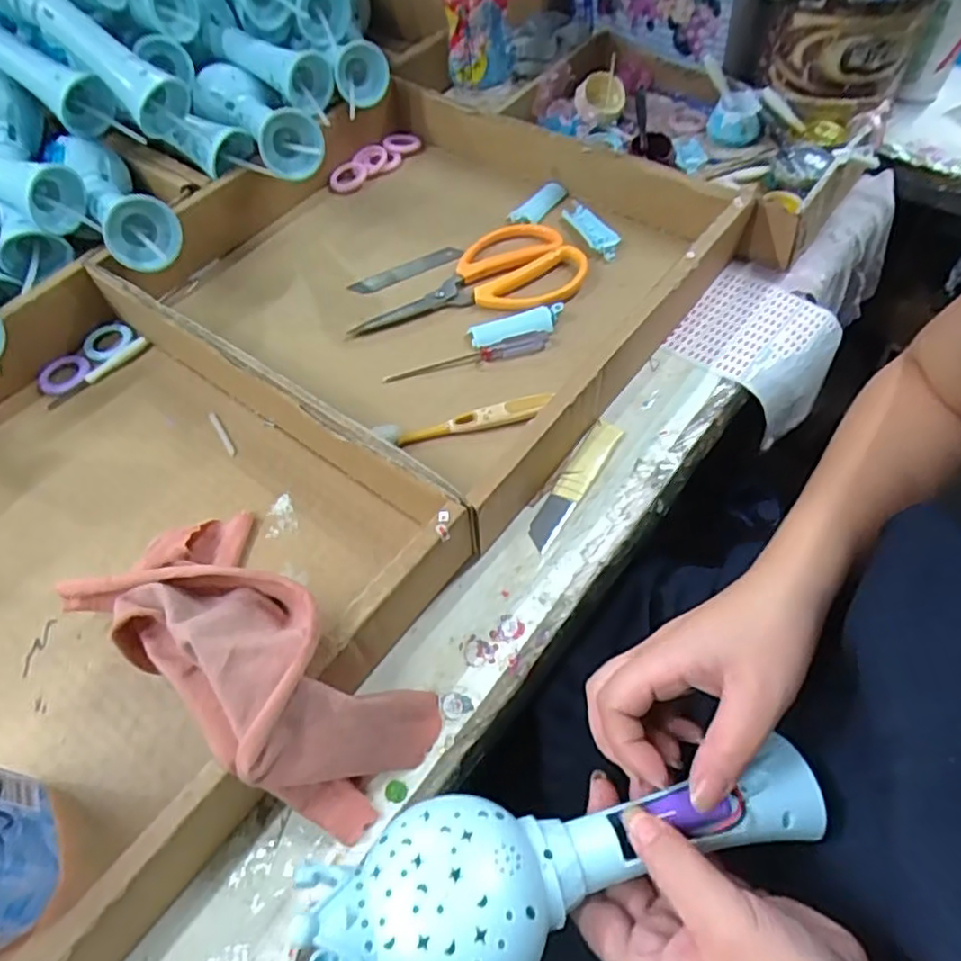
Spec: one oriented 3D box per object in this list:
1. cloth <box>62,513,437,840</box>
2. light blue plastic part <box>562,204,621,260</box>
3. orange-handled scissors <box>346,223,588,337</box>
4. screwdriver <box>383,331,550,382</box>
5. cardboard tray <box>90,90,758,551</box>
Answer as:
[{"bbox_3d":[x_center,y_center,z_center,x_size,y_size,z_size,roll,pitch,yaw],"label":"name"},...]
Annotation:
[{"bbox_3d":[-0.116,0.075,0.328,0.195,0.071,0.095,31,64,20],"label":"cloth"},{"bbox_3d":[0.093,-0.213,0.544,0.016,0.012,0.076,-22,59,-12],"label":"light blue plastic part"},{"bbox_3d":[-0.013,-0.166,0.521,0.187,0.011,0.097,-11,57,-5],"label":"orange-handled scissors"},{"bbox_3d":[-0.010,-0.089,0.471,0.121,0.010,0.010,-13,58,-6],"label":"screwdriver"},{"bbox_3d":[-0.040,-0.178,0.508,0.378,0.075,0.351,34,64,21],"label":"cardboard tray"}]

